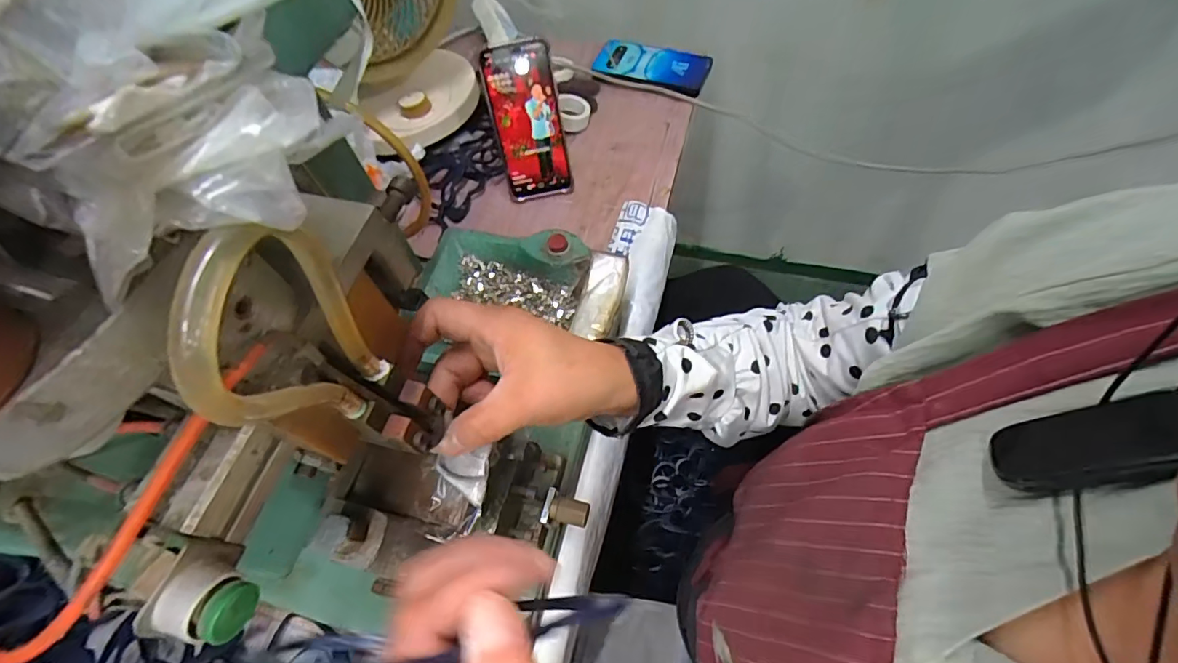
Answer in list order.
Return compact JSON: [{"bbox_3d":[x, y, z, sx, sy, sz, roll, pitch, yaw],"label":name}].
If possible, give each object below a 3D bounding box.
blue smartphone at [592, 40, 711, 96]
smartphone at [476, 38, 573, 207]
[{"bbox_3d":[0.085,-0.373,0.715,0.160,0.015,0.070,14,71,14],"label":"blue smartphone"},{"bbox_3d":[-0.071,-0.236,0.584,0.078,0.166,0.015,-14,35,-3],"label":"smartphone"}]

